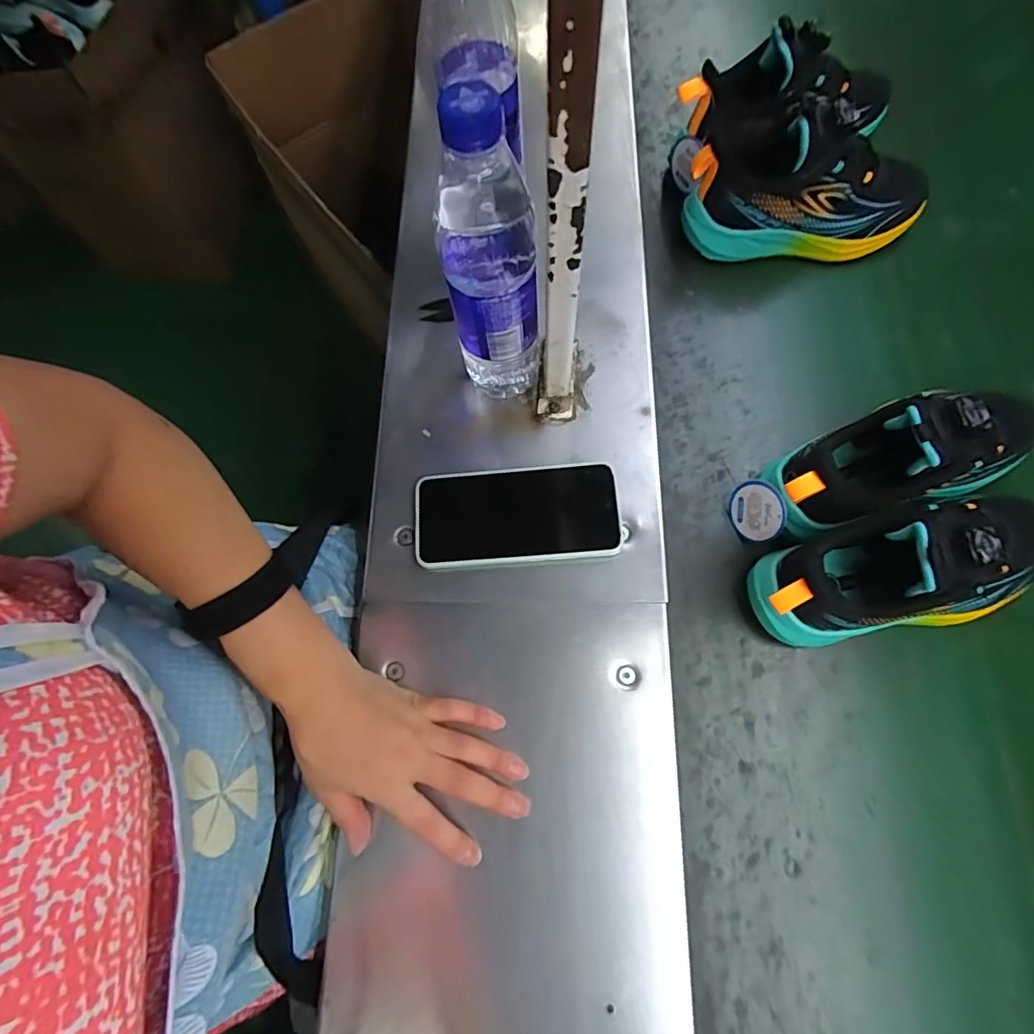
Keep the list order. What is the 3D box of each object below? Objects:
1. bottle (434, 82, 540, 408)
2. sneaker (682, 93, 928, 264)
[{"bbox_3d":[-0.016,-0.161,0.353,0.060,0.225,0.058,-14,73,-3],"label":"bottle"},{"bbox_3d":[0.263,-0.307,0.475,0.211,0.115,0.089,1,73,2],"label":"sneaker"}]

